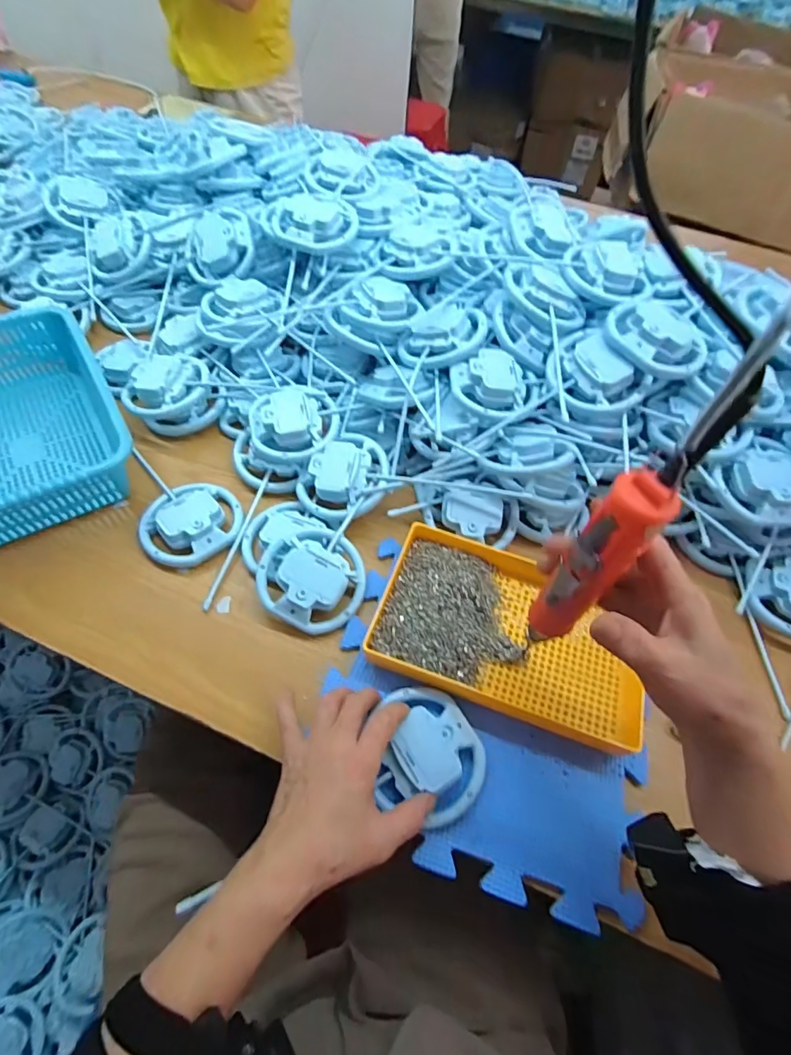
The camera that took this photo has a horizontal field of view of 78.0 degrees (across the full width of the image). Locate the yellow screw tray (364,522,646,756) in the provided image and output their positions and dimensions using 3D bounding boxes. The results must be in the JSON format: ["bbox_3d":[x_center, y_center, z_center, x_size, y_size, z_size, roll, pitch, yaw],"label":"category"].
[{"bbox_3d":[0.110,0.095,0.462,0.243,0.025,0.150,19,57,7],"label":"yellow screw tray"}]

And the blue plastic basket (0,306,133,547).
[{"bbox_3d":[-0.426,-0.117,0.540,0.208,0.082,0.298,-25,62,-20],"label":"blue plastic basket"}]

